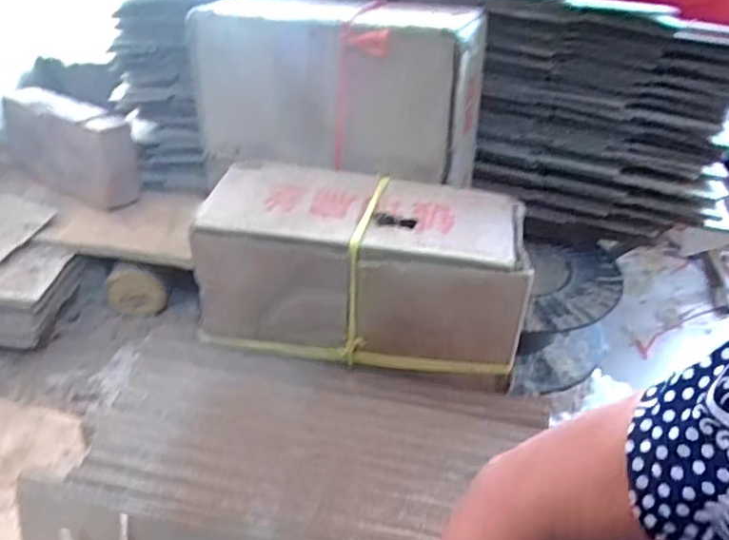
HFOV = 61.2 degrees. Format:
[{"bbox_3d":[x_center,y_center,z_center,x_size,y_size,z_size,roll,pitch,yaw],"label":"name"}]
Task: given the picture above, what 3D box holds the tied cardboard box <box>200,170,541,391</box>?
[{"bbox_3d":[-0.001,-0.004,0.550,0.275,0.118,0.129,10,38,7],"label":"tied cardboard box"}]

